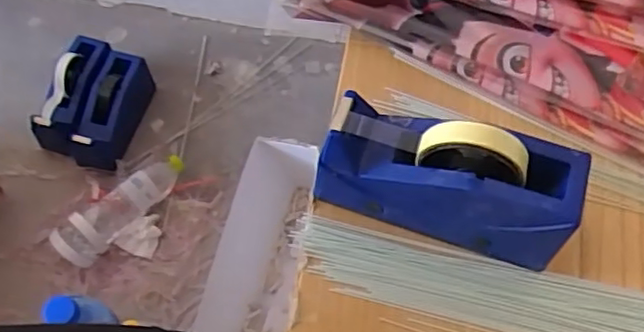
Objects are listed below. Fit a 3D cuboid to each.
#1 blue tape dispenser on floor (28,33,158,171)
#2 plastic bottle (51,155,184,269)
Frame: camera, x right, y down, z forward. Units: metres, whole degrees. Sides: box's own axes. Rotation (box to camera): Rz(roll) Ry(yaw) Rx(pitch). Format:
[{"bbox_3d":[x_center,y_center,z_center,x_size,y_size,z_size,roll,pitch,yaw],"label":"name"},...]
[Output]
[{"bbox_3d":[-0.421,-0.115,1.179,0.145,0.112,0.209,13,62,6],"label":"blue tape dispenser on floor"},{"bbox_3d":[-0.348,0.063,1.106,0.077,0.065,0.249,39,68,18],"label":"plastic bottle"}]

